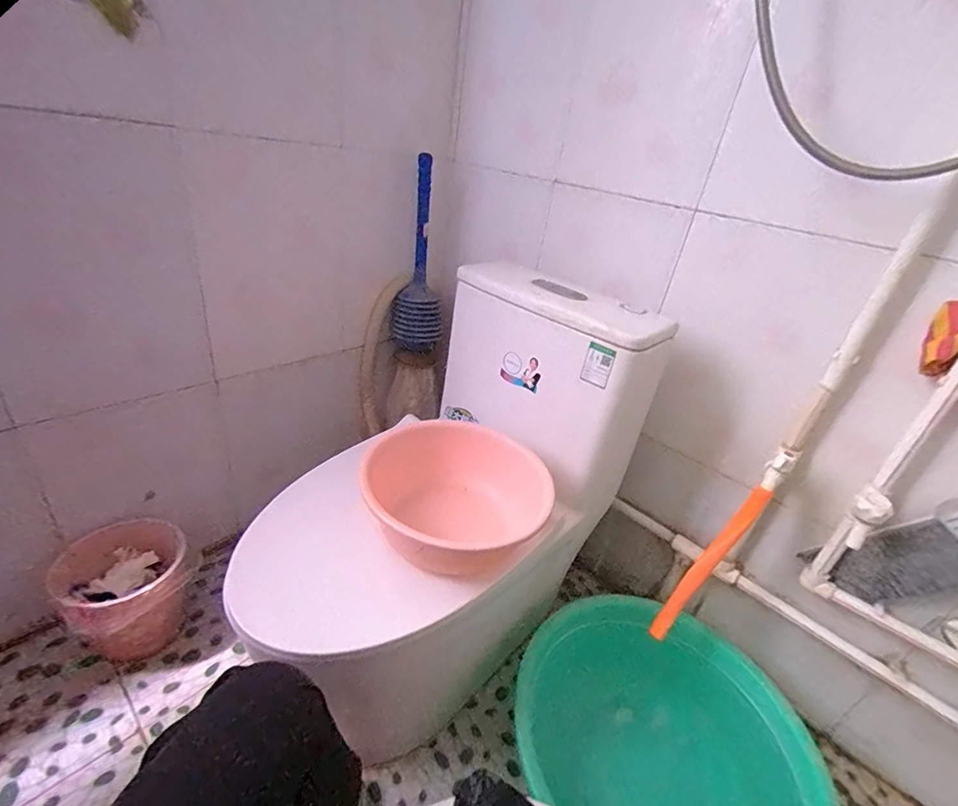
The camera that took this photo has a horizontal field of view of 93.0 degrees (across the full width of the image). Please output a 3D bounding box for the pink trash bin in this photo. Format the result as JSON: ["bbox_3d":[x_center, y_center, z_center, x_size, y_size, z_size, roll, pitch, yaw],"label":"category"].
[{"bbox_3d":[-0.686,0.377,0.898,0.210,0.199,0.221,7,29,-4],"label":"pink trash bin"}]

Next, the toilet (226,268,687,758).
[{"bbox_3d":[-0.073,0.190,0.799,0.641,0.727,0.374,-21,40,-41],"label":"toilet"}]

